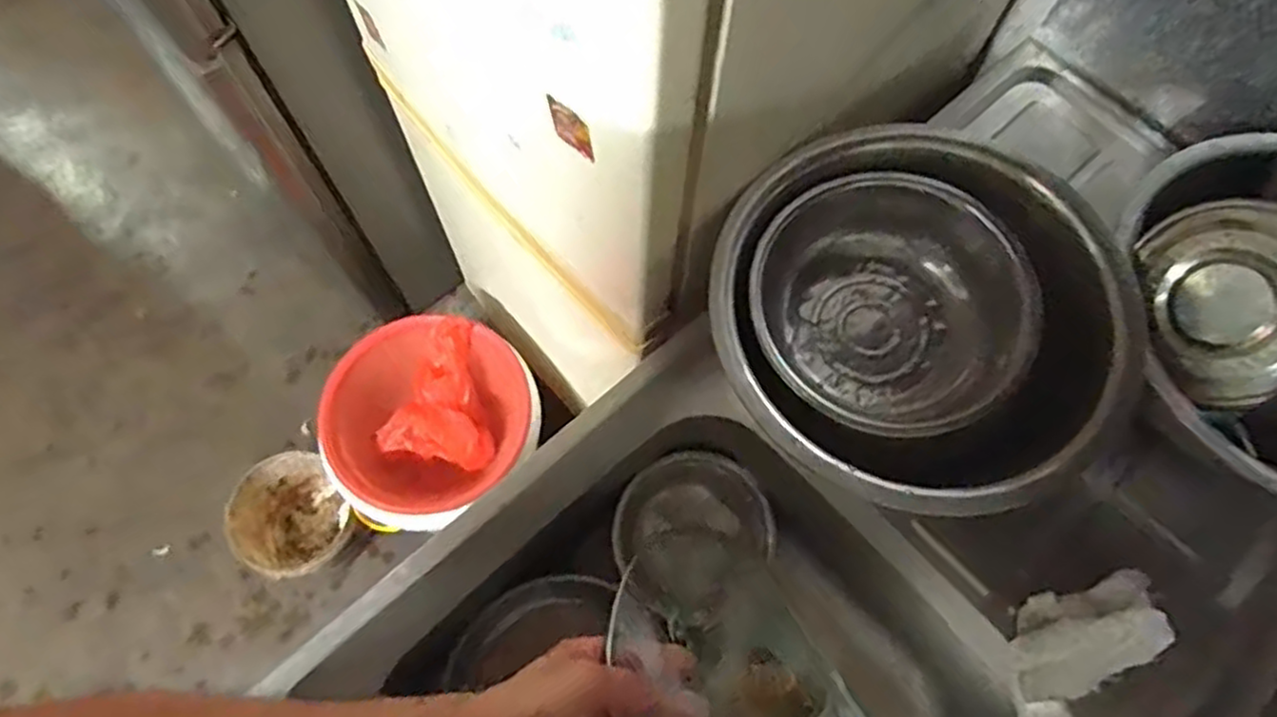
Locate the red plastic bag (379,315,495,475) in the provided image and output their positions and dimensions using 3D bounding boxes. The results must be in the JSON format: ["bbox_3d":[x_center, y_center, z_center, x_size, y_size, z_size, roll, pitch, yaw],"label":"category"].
[{"bbox_3d":[-0.288,0.058,1.142,0.177,0.081,0.207,13,69,4],"label":"red plastic bag"}]

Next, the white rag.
[{"bbox_3d":[0.349,0.212,0.558,0.116,0.053,0.073,-14,69,-6],"label":"white rag"}]

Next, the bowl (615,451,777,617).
[{"bbox_3d":[0.054,0.174,0.744,0.139,0.067,0.146,0,68,-1],"label":"bowl"}]

